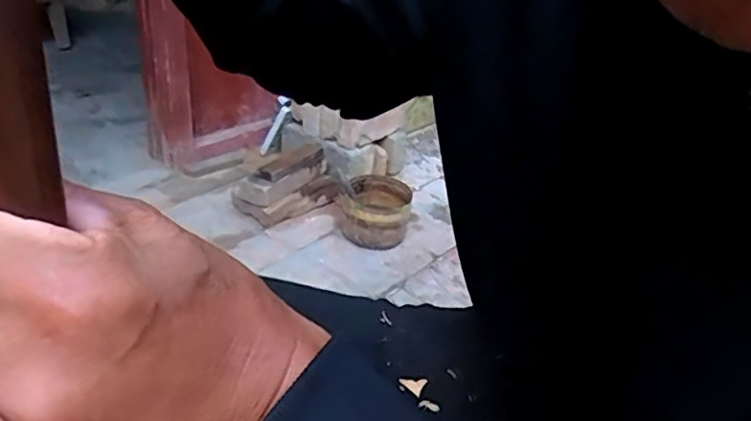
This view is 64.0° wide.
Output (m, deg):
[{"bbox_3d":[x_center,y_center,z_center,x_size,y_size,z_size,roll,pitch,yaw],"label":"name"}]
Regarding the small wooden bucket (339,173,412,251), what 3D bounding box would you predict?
[{"bbox_3d":[-0.004,0.005,1.433,0.162,0.118,0.175,5,29,-3],"label":"small wooden bucket"}]

